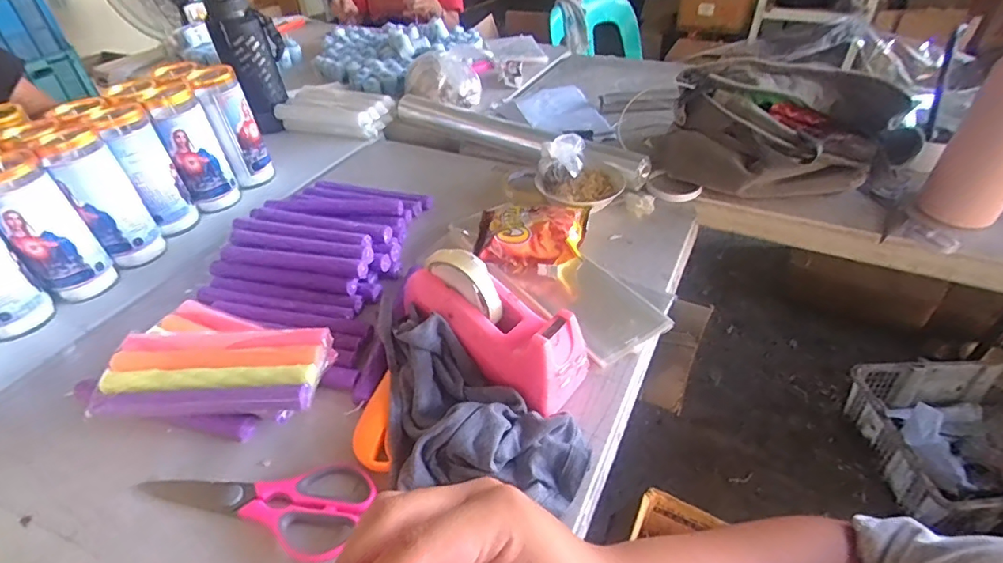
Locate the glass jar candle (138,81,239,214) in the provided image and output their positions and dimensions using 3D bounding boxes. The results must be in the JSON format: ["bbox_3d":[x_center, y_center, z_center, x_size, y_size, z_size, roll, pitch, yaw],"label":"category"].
[{"bbox_3d":[-0.469,-0.204,0.779,0.068,0.178,0.083,-22,44,-21],"label":"glass jar candle"}]

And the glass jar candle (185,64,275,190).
[{"bbox_3d":[-0.431,-0.247,0.821,0.068,0.175,0.064,-24,45,-23],"label":"glass jar candle"}]

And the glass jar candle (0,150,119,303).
[{"bbox_3d":[-0.561,-0.063,0.625,0.079,0.169,0.074,30,50,33],"label":"glass jar candle"}]

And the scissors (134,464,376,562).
[{"bbox_3d":[-0.203,0.173,0.433,0.190,0.007,0.075,12,43,18],"label":"scissors"}]

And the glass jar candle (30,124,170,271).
[{"bbox_3d":[-0.521,-0.107,0.673,0.070,0.176,0.069,-32,48,-29],"label":"glass jar candle"}]

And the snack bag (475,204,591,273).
[{"bbox_3d":[0.038,-0.061,0.655,0.139,0.054,0.108,4,41,8],"label":"snack bag"}]

